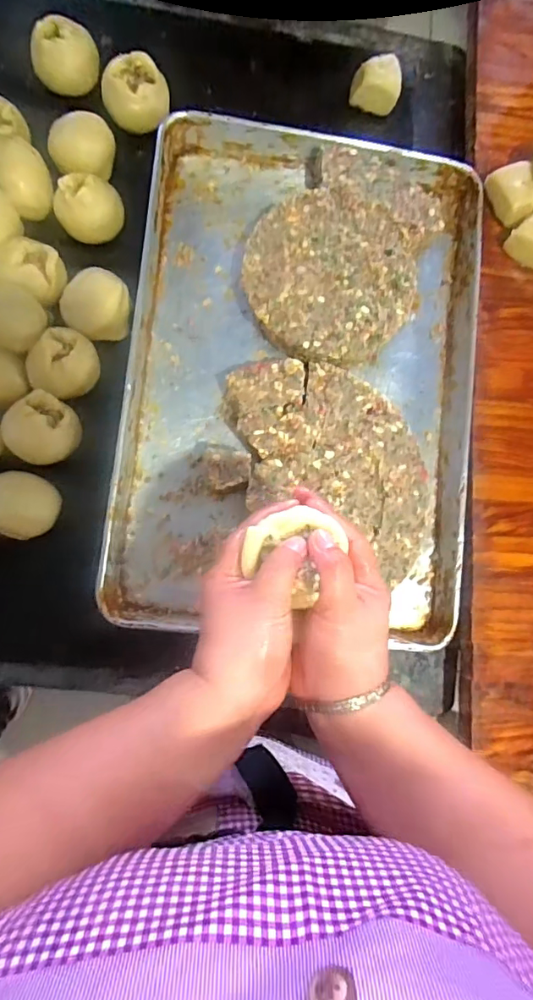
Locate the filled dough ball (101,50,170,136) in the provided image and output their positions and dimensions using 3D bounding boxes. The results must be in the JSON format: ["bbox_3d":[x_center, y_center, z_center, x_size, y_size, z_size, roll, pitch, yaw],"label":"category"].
[{"bbox_3d":[-0.159,-0.493,0.614,0.076,0.058,0.073,1,83,-8],"label":"filled dough ball"}]

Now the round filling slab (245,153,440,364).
[{"bbox_3d":[0.096,-0.284,0.609,0.221,0.050,0.255,27,82,-1],"label":"round filling slab"}]

